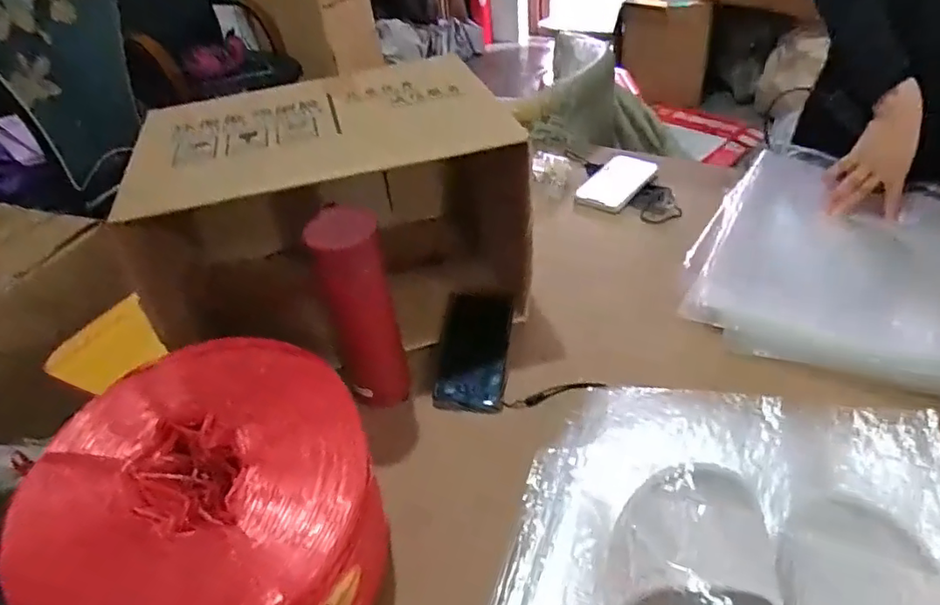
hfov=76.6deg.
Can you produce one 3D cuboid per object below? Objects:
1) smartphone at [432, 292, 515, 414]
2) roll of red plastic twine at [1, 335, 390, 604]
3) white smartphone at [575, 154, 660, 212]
[{"bbox_3d":[0.006,0.054,0.691,0.078,0.015,0.167,9,50,3],"label":"smartphone"},{"bbox_3d":[-0.207,0.175,0.499,0.275,0.130,0.263,-4,39,3],"label":"roll of red plastic twine"},{"bbox_3d":[0.244,-0.198,0.983,0.090,0.011,0.173,22,47,31],"label":"white smartphone"}]

